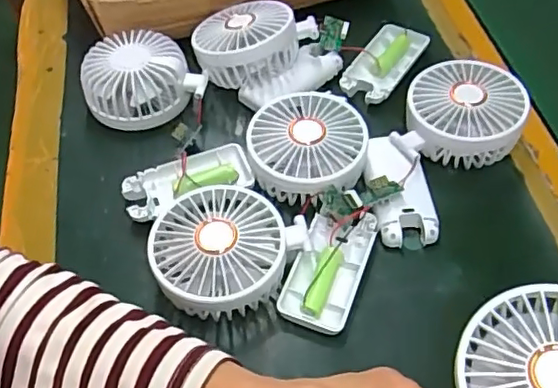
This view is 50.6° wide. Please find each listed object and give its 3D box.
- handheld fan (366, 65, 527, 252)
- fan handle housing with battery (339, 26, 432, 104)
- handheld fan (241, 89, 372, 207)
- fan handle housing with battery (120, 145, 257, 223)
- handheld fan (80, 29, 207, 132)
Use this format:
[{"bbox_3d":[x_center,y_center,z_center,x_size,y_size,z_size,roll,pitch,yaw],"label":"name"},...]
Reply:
[{"bbox_3d":[0.116,-0.034,0.436,0.085,0.039,0.165,32,73,23],"label":"handheld fan"},{"bbox_3d":[0.091,-0.113,0.516,0.042,0.018,0.092,27,59,20],"label":"fan handle housing with battery"},{"bbox_3d":[0.022,-0.036,0.433,0.082,0.032,0.086,12,55,11],"label":"handheld fan"},{"bbox_3d":[-0.068,-0.008,0.441,0.094,0.017,0.041,-20,55,-12],"label":"fan handle housing with battery"},{"bbox_3d":[-0.115,-0.095,0.488,0.090,0.045,0.079,-26,57,-16],"label":"handheld fan"}]

